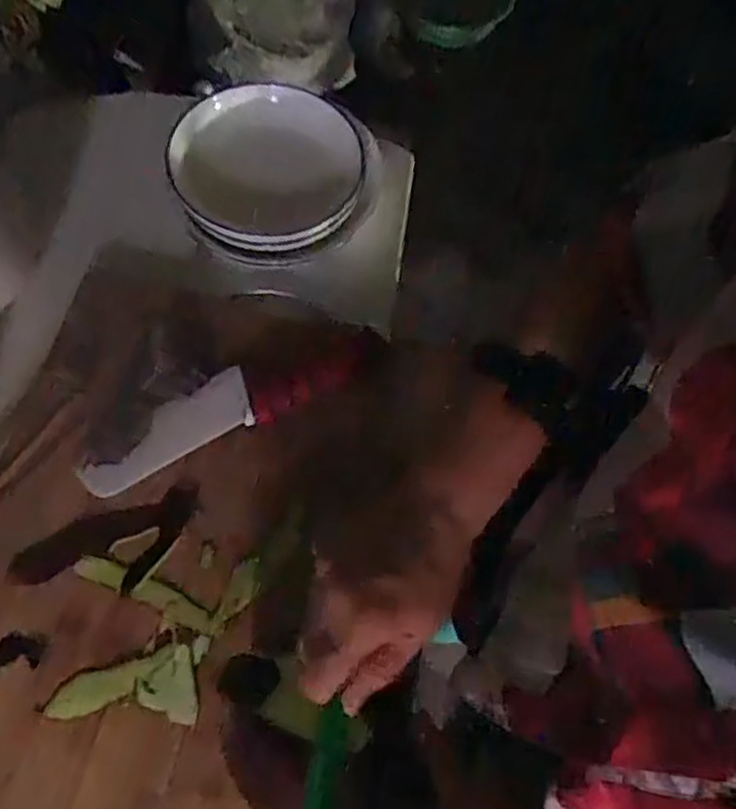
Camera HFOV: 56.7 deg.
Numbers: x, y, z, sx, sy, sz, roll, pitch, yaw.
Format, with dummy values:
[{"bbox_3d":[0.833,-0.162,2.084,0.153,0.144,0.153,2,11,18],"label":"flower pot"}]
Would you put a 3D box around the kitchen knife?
[{"bbox_3d":[-0.112,-0.002,0.557,0.252,0.027,0.051,-24,71,-12],"label":"kitchen knife"}]

